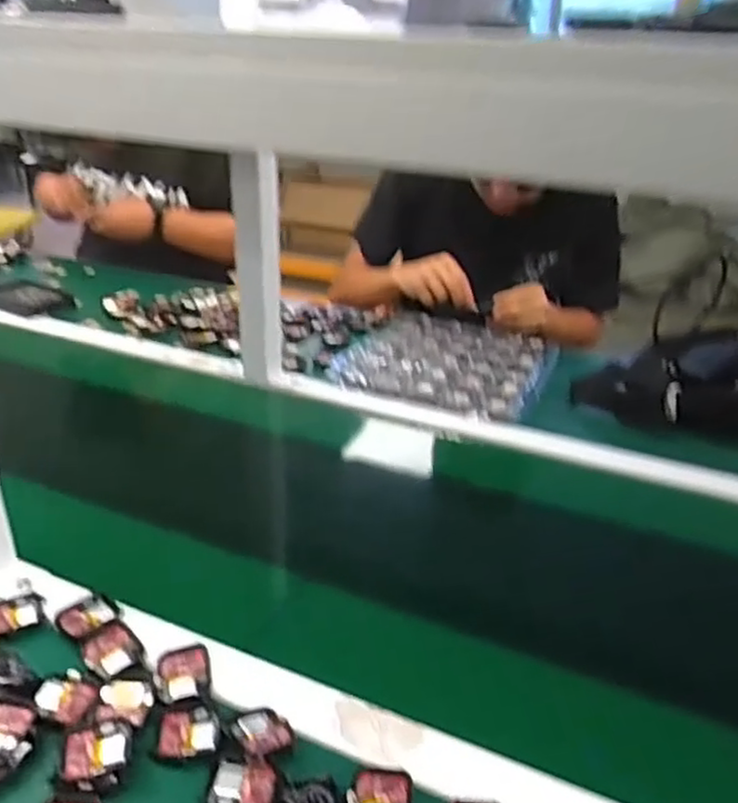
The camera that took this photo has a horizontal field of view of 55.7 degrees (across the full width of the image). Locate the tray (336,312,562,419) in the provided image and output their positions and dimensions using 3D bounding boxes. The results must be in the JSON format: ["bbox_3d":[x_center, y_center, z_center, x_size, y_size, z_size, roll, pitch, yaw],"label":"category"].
[{"bbox_3d":[0.120,-0.064,1.037,0.274,0.030,0.329,13,29,20],"label":"tray"}]

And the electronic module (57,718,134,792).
[{"bbox_3d":[-0.170,0.221,0.436,0.041,0.013,0.042,-4,28,-11],"label":"electronic module"}]

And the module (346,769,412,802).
[{"bbox_3d":[0.006,0.244,0.423,0.037,0.014,0.040,5,27,5],"label":"module"}]

